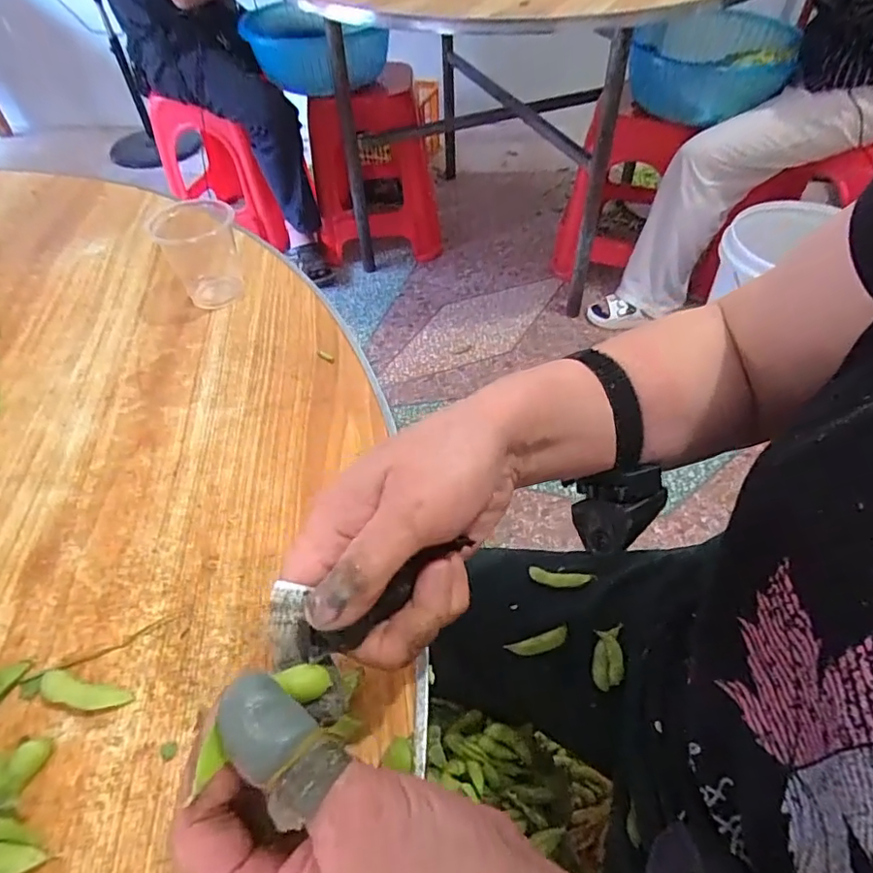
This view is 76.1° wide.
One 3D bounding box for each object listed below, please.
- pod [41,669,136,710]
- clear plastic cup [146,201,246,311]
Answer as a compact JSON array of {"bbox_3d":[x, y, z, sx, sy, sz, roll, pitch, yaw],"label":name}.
[{"bbox_3d":[-0.166,0.121,0.261,0.042,0.009,0.013,11,51,9],"label":"pod"},{"bbox_3d":[-0.190,-0.149,0.453,0.060,0.073,0.060,0,50,0],"label":"clear plastic cup"}]

